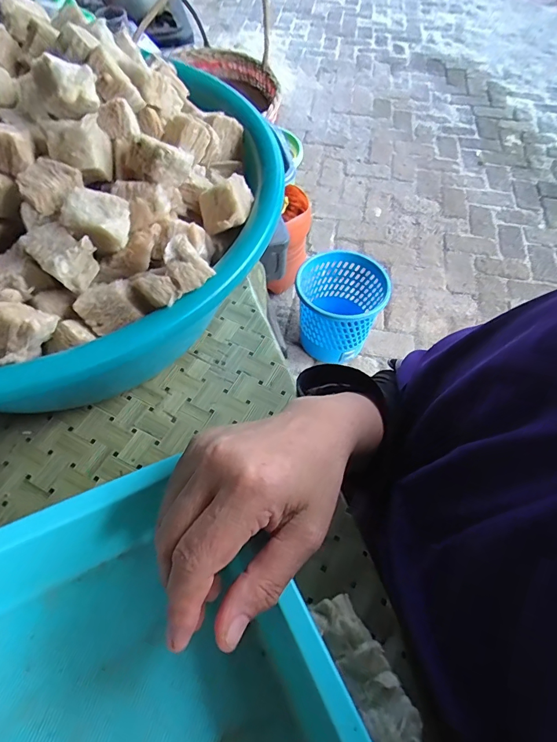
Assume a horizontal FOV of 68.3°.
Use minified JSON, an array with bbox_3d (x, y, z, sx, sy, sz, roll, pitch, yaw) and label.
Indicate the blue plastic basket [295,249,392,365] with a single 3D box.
[{"bbox_3d":[0.186,-0.186,1.242,0.242,0.244,0.236,6,59,2],"label":"blue plastic basket"}]

